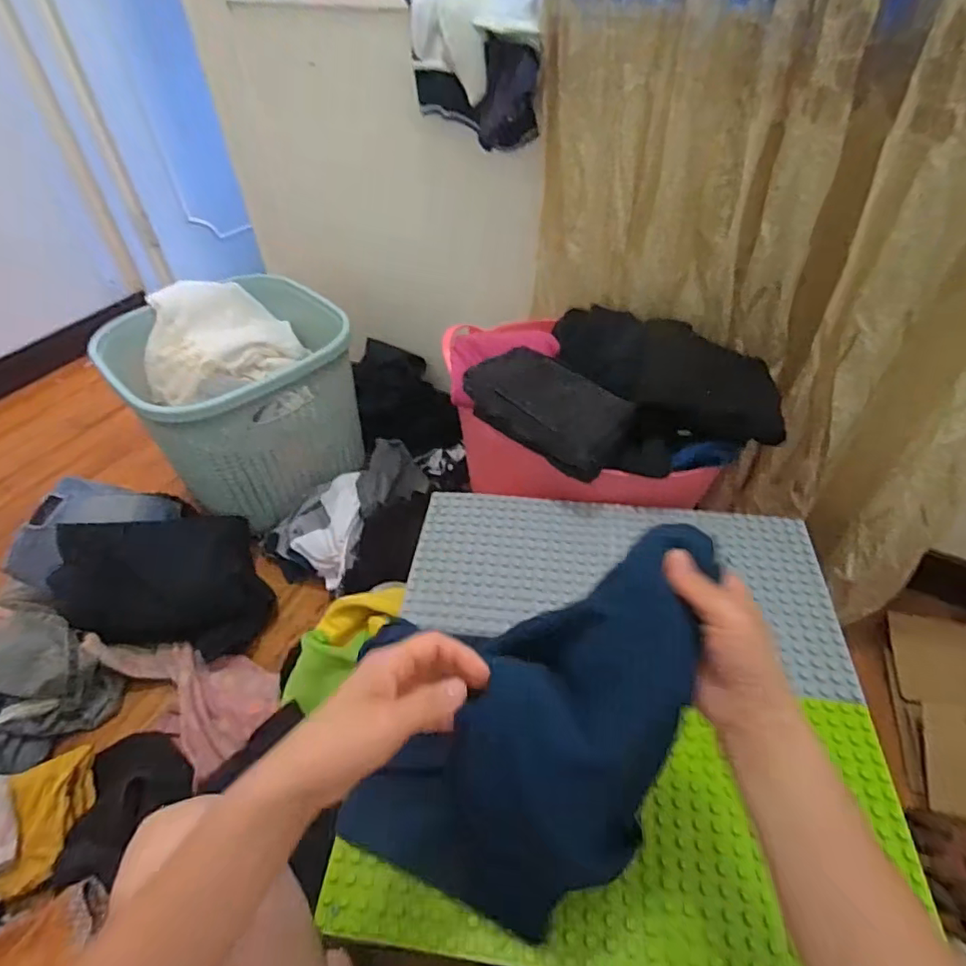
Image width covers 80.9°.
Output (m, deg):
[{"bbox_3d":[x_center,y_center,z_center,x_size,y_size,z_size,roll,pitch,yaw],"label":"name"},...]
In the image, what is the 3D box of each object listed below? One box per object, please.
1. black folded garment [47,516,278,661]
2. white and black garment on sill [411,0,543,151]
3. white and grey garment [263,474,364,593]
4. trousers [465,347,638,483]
[{"bbox_3d":[-0.557,0.189,1.009,0.318,0.070,0.249,-4,73,-26],"label":"black folded garment"},{"bbox_3d":[-0.013,-0.623,0.838,0.229,0.199,0.053,28,42,18],"label":"white and black garment on sill"},{"bbox_3d":[-0.324,0.103,1.082,0.203,0.115,0.220,-9,46,-6],"label":"white and grey garment"},{"bbox_3d":[0.089,-0.105,0.785,0.127,0.076,0.218,-35,54,-28],"label":"trousers"}]

